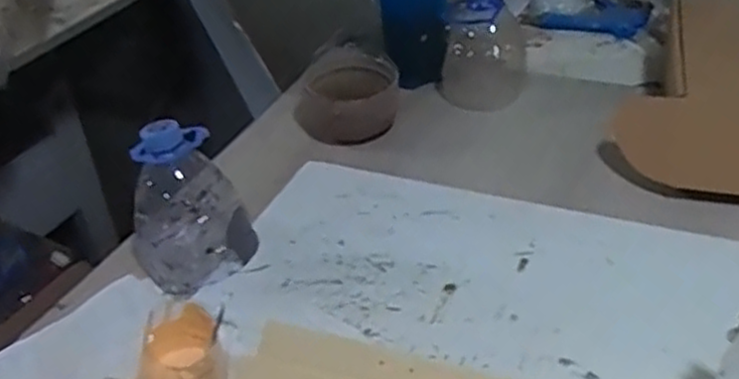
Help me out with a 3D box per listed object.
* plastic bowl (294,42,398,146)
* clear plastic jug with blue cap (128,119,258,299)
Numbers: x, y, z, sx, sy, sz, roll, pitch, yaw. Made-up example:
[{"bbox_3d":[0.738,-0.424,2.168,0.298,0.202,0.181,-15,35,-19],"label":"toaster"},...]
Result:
[{"bbox_3d":[-0.024,-0.102,0.804,0.111,0.066,0.095,-6,35,-1],"label":"plastic bowl"},{"bbox_3d":[-0.154,0.008,0.618,0.092,0.111,0.085,-25,40,-26],"label":"clear plastic jug with blue cap"}]

